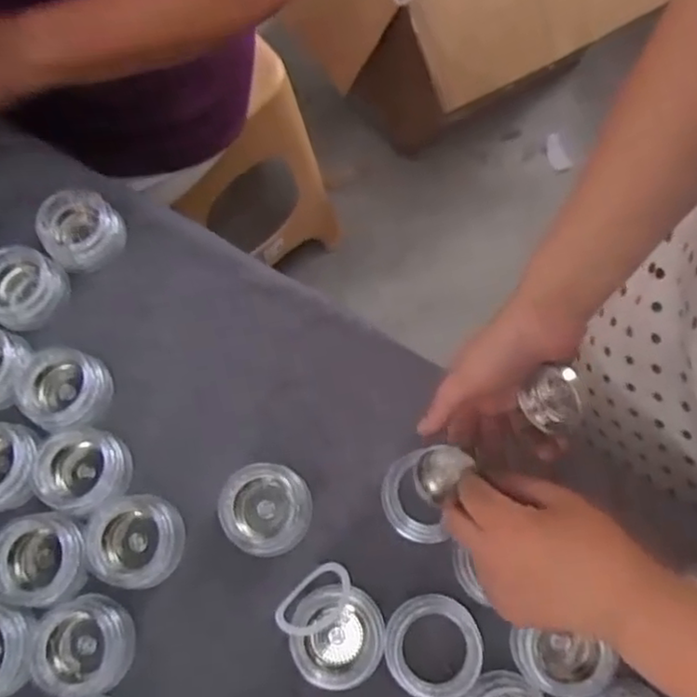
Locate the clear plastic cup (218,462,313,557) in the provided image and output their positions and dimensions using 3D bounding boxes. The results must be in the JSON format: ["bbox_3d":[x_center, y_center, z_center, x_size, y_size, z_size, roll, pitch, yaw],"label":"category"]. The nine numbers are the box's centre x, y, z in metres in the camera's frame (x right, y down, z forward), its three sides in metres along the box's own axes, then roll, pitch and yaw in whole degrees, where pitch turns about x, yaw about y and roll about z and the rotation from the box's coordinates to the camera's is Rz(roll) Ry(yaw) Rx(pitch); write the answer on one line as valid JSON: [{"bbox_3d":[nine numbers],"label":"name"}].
[{"bbox_3d":[-0.060,0.116,0.472,0.063,0.034,0.064,0,69,1],"label":"clear plastic cup"}]

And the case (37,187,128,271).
[{"bbox_3d":[-0.224,-0.101,0.540,0.064,0.033,0.061,-30,71,-10],"label":"case"}]

